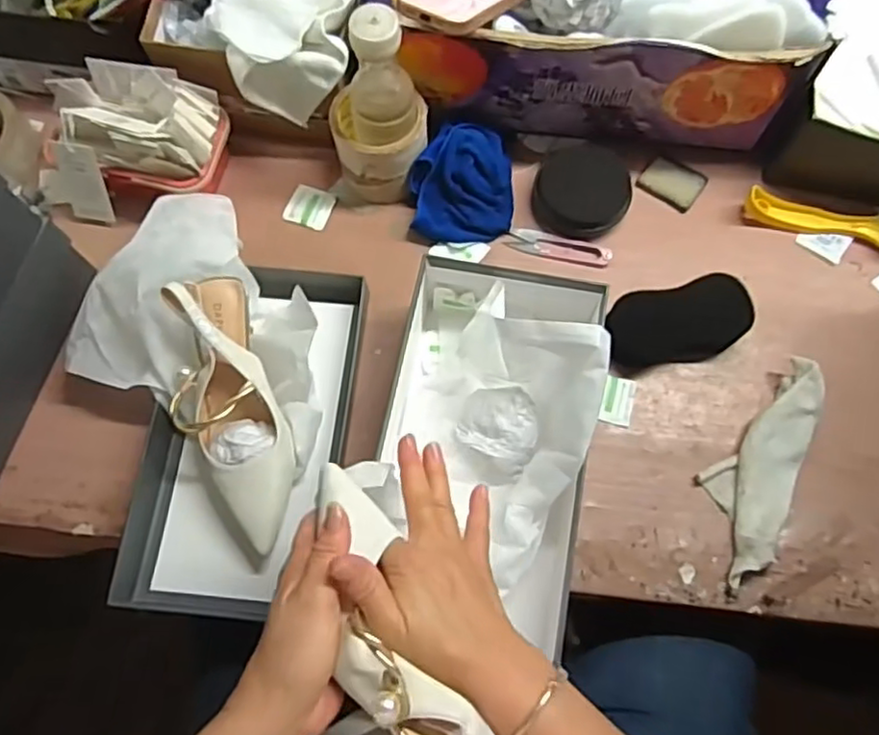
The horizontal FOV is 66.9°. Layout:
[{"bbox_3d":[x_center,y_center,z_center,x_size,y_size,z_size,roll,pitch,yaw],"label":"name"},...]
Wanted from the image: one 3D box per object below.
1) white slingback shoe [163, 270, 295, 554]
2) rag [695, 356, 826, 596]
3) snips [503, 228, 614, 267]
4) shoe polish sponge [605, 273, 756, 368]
[{"bbox_3d":[-0.175,0.039,0.552,0.084,0.081,0.224,-17,72,-5],"label":"white slingback shoe"},{"bbox_3d":[0.274,0.085,0.569,0.071,0.037,0.197,27,74,9],"label":"rag"},{"bbox_3d":[0.118,-0.121,0.659,0.101,0.010,0.027,12,72,5],"label":"snips"},{"bbox_3d":[0.220,-0.042,0.612,0.123,0.039,0.065,-11,72,-3],"label":"shoe polish sponge"}]

